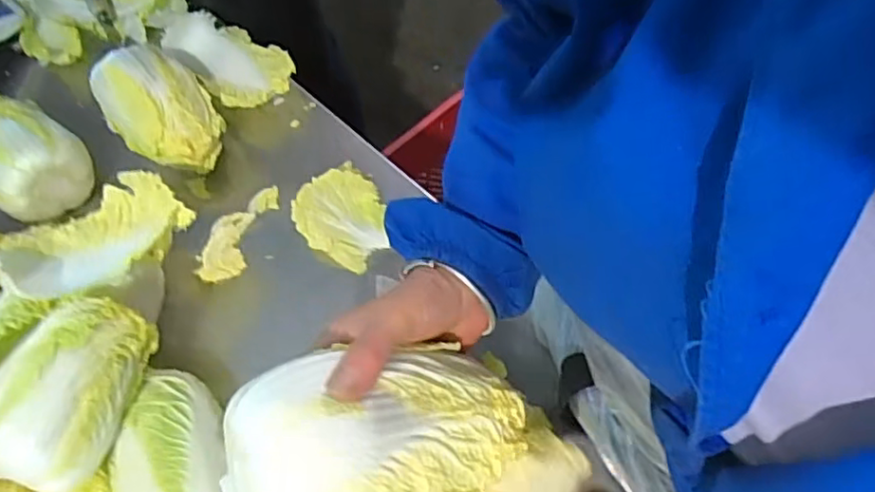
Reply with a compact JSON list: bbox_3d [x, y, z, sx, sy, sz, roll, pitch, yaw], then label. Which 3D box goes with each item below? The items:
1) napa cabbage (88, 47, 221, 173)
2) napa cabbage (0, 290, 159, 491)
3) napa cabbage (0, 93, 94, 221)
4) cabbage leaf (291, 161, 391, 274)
[{"bbox_3d":[-0.289,-0.141,0.668,0.098,0.085,0.129,-36,70,-13],"label":"napa cabbage"},{"bbox_3d":[-0.297,0.111,0.496,0.104,0.084,0.139,4,67,4],"label":"napa cabbage"},{"bbox_3d":[-0.439,-0.099,0.665,0.152,0.087,0.097,37,73,16],"label":"napa cabbage"},{"bbox_3d":[-0.098,-0.032,0.666,0.091,0.029,0.104,-40,71,-14],"label":"cabbage leaf"}]

